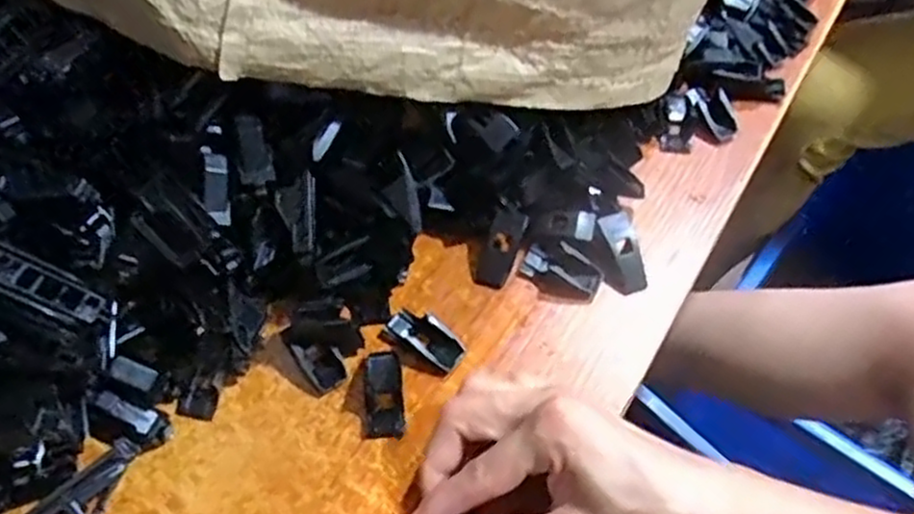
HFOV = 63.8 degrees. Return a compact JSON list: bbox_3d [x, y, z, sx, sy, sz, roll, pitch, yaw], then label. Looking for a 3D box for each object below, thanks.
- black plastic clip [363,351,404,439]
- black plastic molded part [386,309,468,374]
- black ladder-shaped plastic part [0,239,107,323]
[{"bbox_3d":[-0.036,0.067,0.354,0.018,0.006,0.043,-5,57,-5],"label":"black plastic clip"},{"bbox_3d":[-0.016,0.040,0.365,0.041,0.013,0.019,35,62,20],"label":"black plastic molded part"},{"bbox_3d":[-0.174,0.009,0.296,0.061,0.008,0.018,30,55,-18],"label":"black ladder-shaped plastic part"}]

